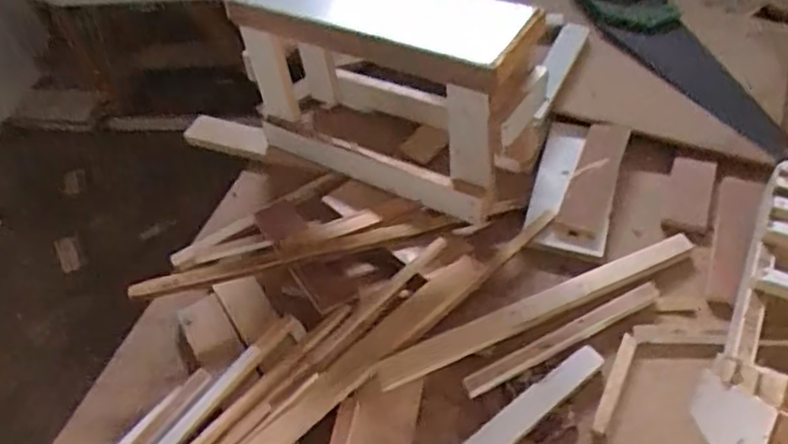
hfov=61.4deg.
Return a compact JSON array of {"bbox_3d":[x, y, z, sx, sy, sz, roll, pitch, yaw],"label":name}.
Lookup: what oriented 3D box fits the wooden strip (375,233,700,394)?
[{"bbox_3d":[0.168,0.095,0.753,0.399,0.018,0.031,-22,52,-12],"label":"wooden strip"}]

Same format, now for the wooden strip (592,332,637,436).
[{"bbox_3d":[0.235,0.169,0.700,0.016,0.011,0.116,20,55,21],"label":"wooden strip"}]

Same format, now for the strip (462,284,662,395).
[{"bbox_3d":[0.188,0.125,0.728,0.247,0.012,0.021,-24,52,-13],"label":"strip"}]

